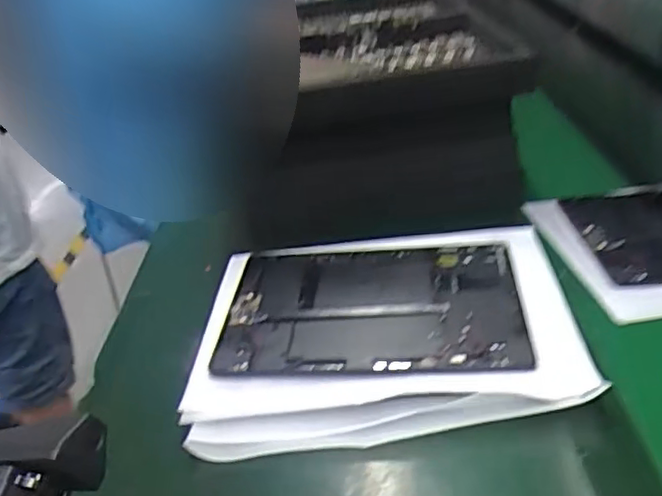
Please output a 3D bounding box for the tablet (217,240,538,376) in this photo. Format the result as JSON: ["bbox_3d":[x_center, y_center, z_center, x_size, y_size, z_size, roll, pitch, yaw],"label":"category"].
[{"bbox_3d":[0.033,0.045,0.516,0.233,0.008,0.162,-3,32,9],"label":"tablet"}]

